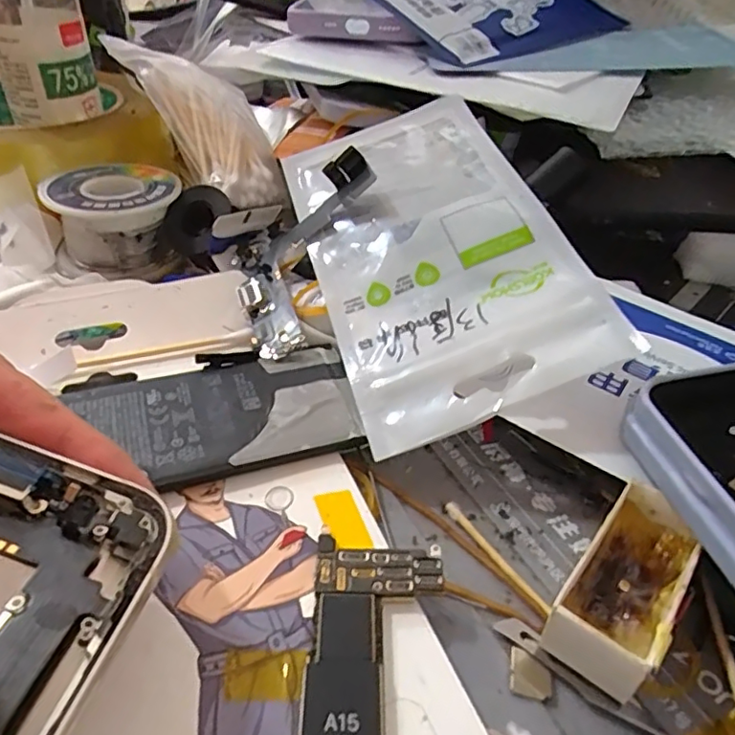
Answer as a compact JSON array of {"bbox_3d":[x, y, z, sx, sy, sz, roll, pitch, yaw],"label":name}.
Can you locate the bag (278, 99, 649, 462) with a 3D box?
[{"bbox_3d":[0.020,-0.044,0.202,0.080,0.010,0.146,-24,53,3],"label":"bag"}]

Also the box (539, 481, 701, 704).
[{"bbox_3d":[0.062,0.051,0.136,0.021,0.020,0.047,30,47,26],"label":"box"}]

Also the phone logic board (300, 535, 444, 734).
[{"bbox_3d":[-0.001,0.068,0.111,0.027,0.004,0.075,7,41,3],"label":"phone logic board"}]

